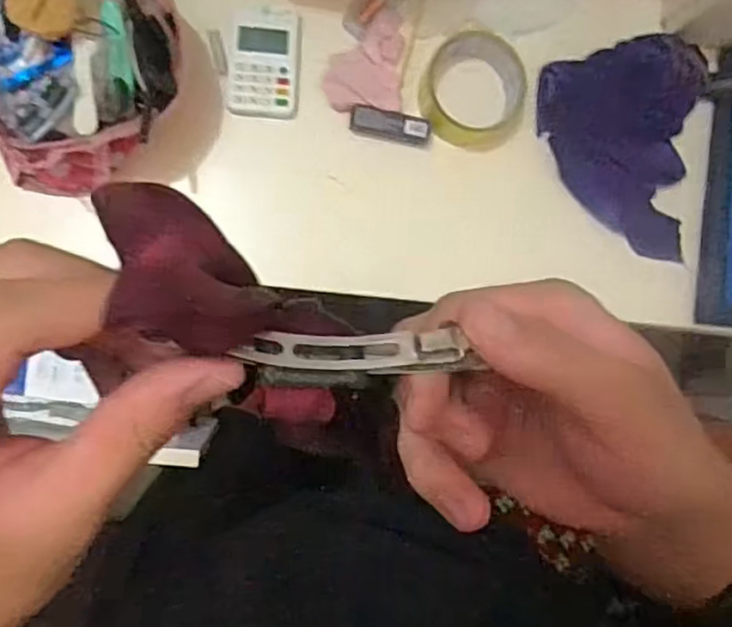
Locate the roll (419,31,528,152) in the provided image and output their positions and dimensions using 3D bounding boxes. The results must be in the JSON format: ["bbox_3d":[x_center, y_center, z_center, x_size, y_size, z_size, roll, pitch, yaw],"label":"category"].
[{"bbox_3d":[0.094,-0.186,0.568,0.095,0.040,0.087,0,90,-7],"label":"roll"}]

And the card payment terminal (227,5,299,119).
[{"bbox_3d":[-0.084,-0.211,0.560,0.056,0.013,0.092,4,89,-7],"label":"card payment terminal"}]

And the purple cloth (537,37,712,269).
[{"bbox_3d":[0.248,-0.146,0.585,0.143,0.041,0.198,-25,93,-6],"label":"purple cloth"}]

